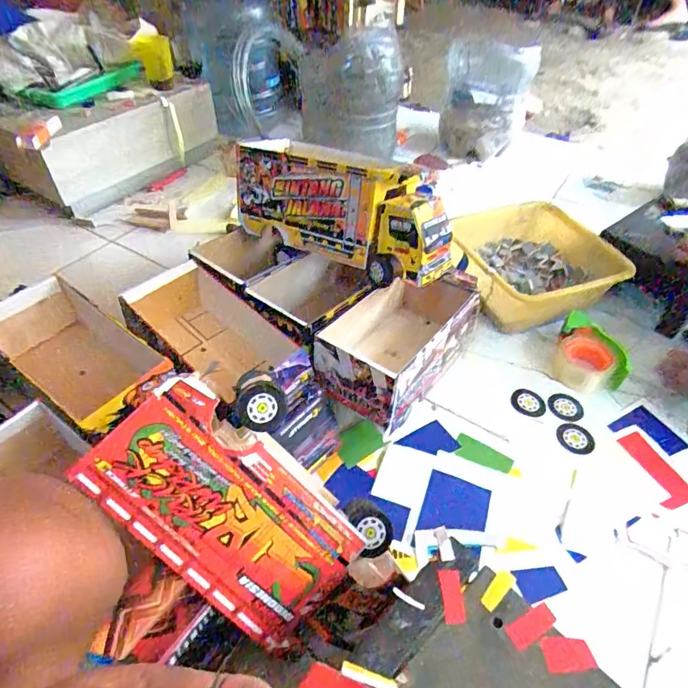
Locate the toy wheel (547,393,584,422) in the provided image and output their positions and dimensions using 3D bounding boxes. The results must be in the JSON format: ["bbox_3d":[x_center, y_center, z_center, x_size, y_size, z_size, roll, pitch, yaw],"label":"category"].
[{"bbox_3d":[0.373,0.106,0.784,0.055,0.005,0.053,0,47,-1],"label":"toy wheel"}]

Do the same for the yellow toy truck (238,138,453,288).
[{"bbox_3d":[-0.009,-0.210,0.700,0.354,0.150,0.094,19,49,17],"label":"yellow toy truck"}]

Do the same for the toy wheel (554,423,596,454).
[{"bbox_3d":[0.368,0.149,0.740,0.050,0.006,0.057,-35,56,-29],"label":"toy wheel"}]

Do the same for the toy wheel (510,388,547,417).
[{"bbox_3d":[0.313,0.097,0.786,0.053,0.011,0.056,0,47,0],"label":"toy wheel"}]

